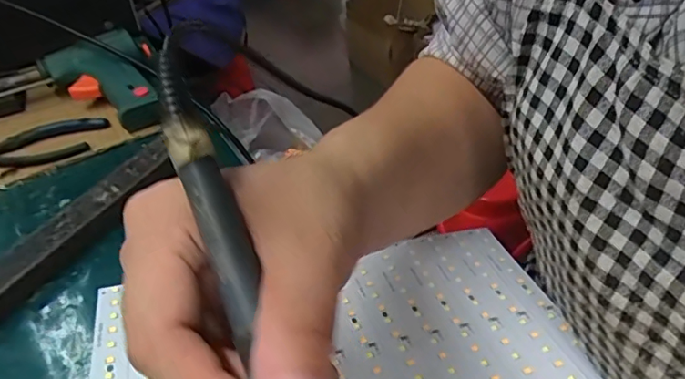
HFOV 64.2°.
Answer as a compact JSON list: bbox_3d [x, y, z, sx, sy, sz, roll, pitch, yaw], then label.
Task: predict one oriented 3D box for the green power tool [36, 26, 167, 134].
[{"bbox_3d":[-0.213,-0.097,0.484,0.095,0.043,0.127,-21,40,-18],"label":"green power tool"}]

